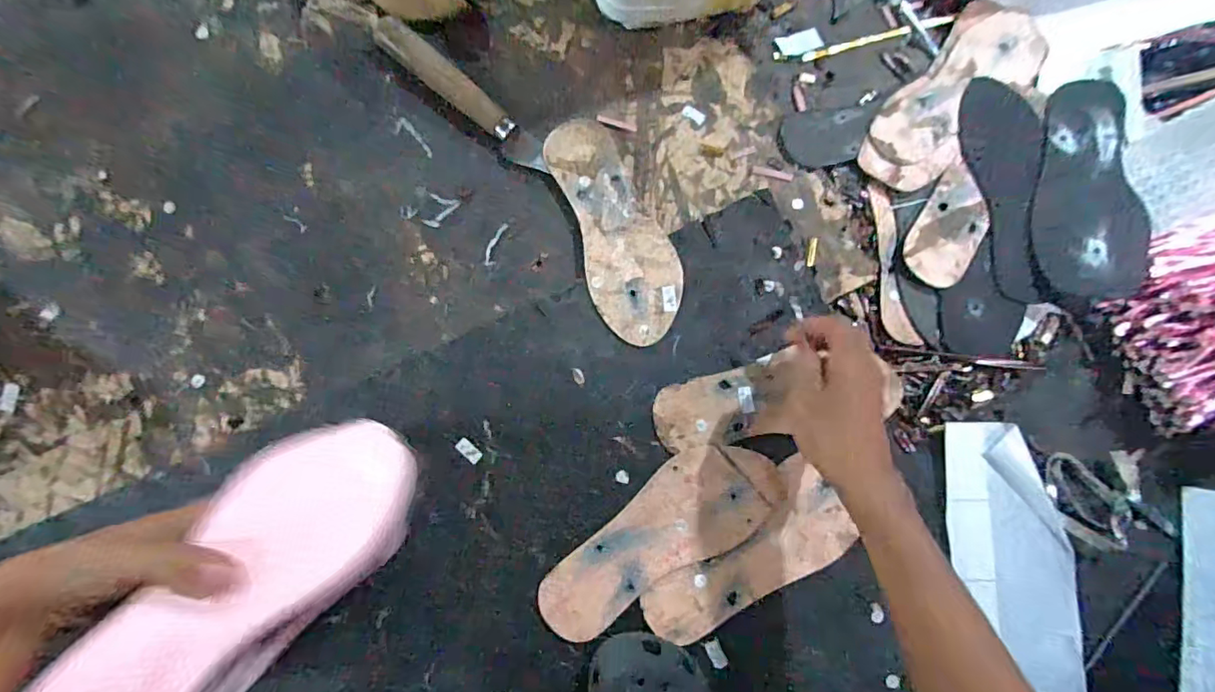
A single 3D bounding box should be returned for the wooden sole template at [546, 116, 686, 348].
[{"bbox_3d":[0.010,-0.115,0.509,0.086,0.009,0.227,-19,84,-3],"label":"wooden sole template"}]

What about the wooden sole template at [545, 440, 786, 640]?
[{"bbox_3d":[0.048,0.171,0.472,0.236,0.010,0.090,-35,85,-5],"label":"wooden sole template"}]

